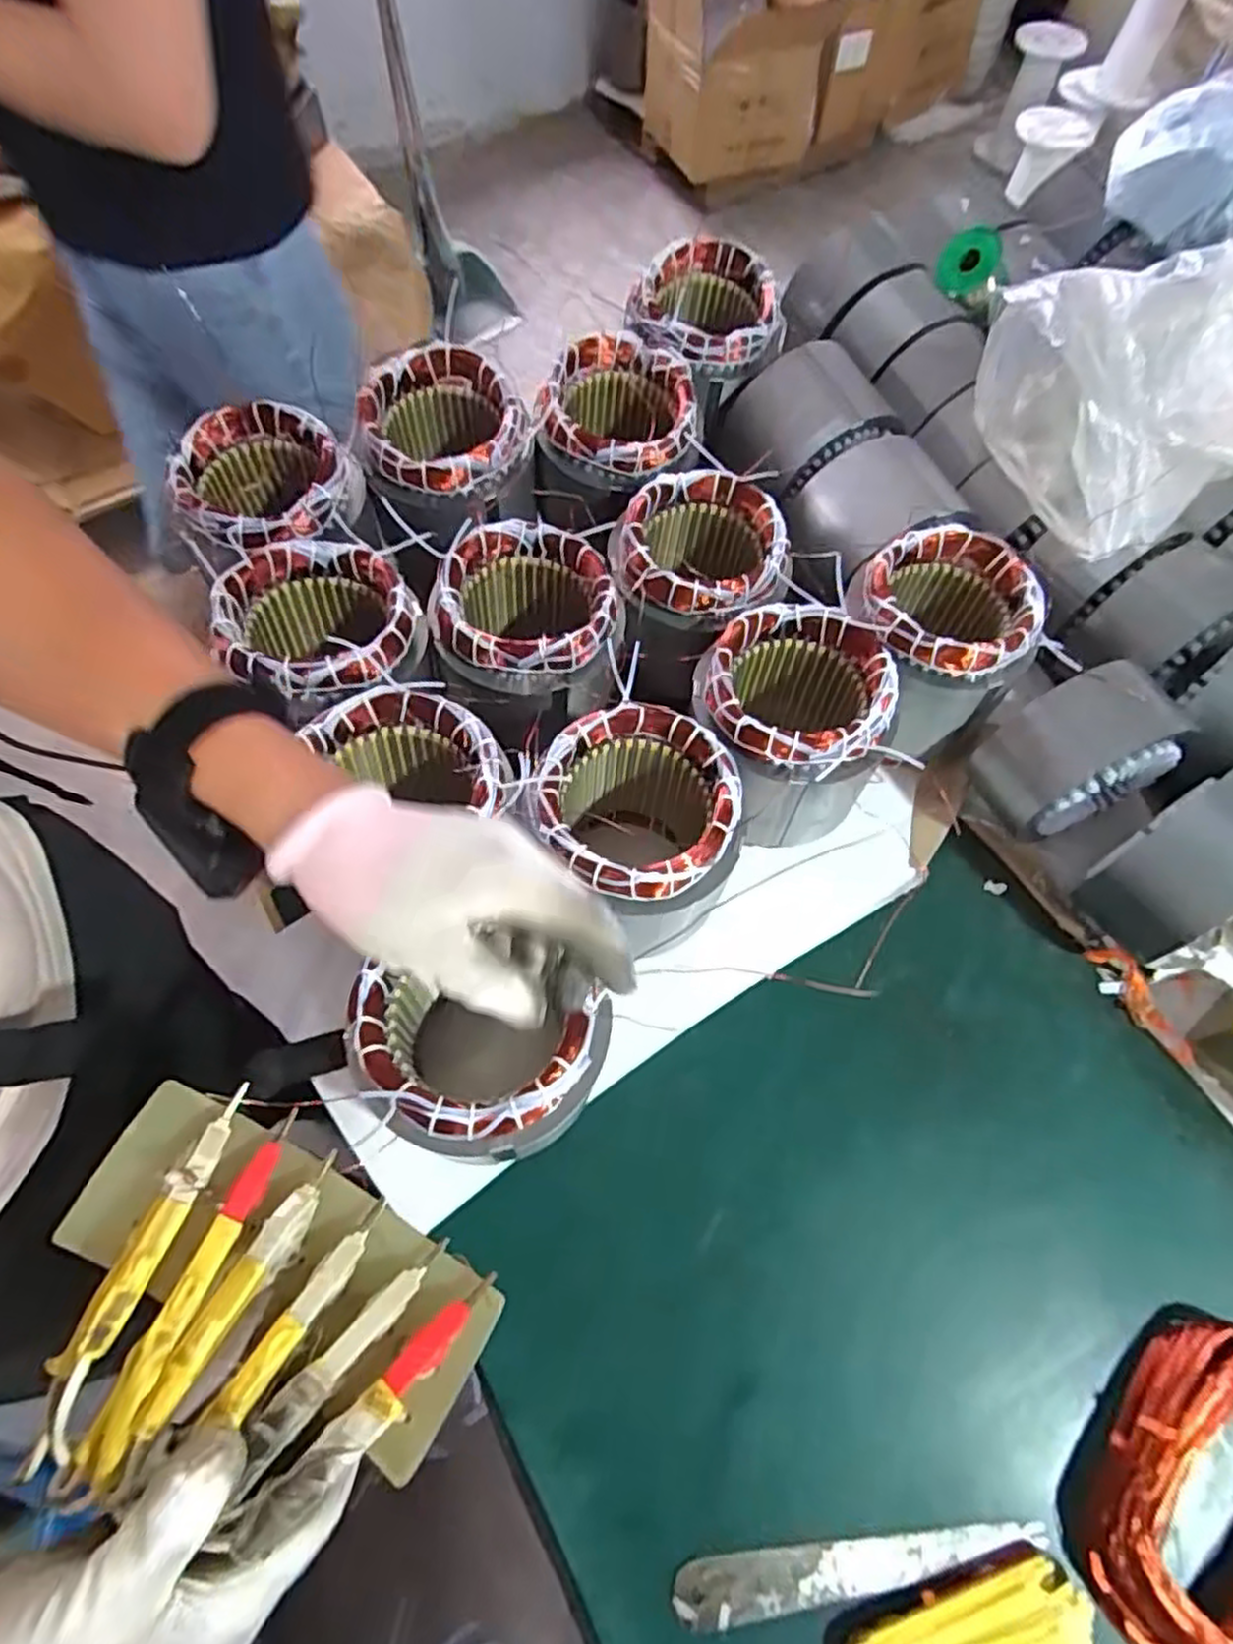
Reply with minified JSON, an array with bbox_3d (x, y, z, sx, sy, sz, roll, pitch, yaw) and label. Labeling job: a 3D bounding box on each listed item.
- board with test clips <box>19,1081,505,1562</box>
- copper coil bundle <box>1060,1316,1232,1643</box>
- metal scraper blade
[{"bbox_3d":[-0.146,0.197,0.293,0.171,0.046,0.121,25,68,11],"label":"board with test clips"},{"bbox_3d":[0.366,0.409,0.460,0.194,0.040,0.123,-42,72,-17],"label":"copper coil bundle"},{"bbox_3d":[0.147,0.449,0.457,0.225,0.006,0.035,-5,64,-6],"label":"metal scraper blade"}]

